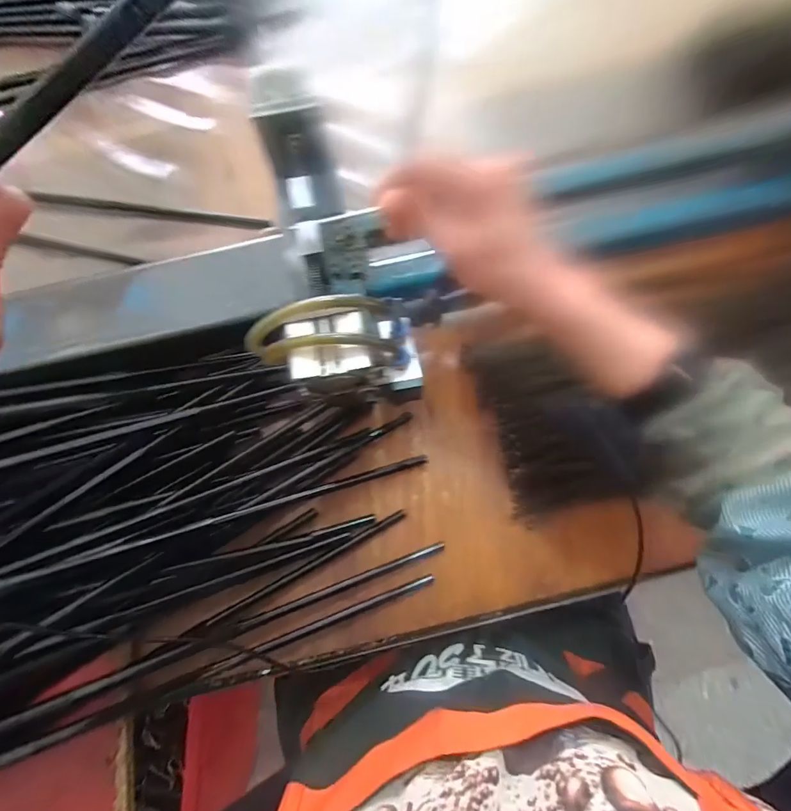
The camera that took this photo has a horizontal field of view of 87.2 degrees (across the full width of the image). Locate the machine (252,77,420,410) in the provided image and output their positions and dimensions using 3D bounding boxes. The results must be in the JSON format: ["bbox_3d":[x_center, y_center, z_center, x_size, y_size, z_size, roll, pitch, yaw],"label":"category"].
[{"bbox_3d":[-0.060,-0.132,0.324,0.111,0.096,0.269,-11,77,-1],"label":"machine"}]

